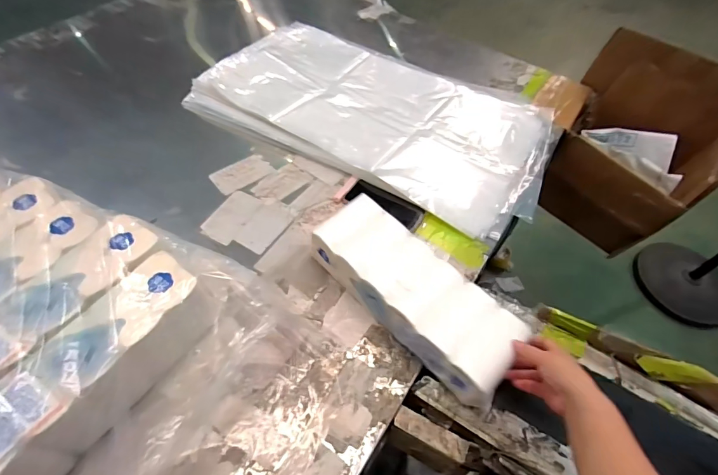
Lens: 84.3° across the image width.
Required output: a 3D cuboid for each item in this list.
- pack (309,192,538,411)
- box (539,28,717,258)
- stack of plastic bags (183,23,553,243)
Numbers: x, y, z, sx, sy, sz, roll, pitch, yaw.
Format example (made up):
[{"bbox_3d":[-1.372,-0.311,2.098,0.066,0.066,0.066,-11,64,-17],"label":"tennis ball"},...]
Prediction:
[{"bbox_3d":[0.088,0.093,0.662,0.135,0.093,0.366,-35,64,-25],"label":"pack"},{"bbox_3d":[0.749,-0.238,1.094,0.382,0.430,0.308,32,57,17],"label":"box"},{"bbox_3d":[0.043,-0.326,1.001,0.862,0.040,0.489,24,55,12],"label":"stack of plastic bags"}]

